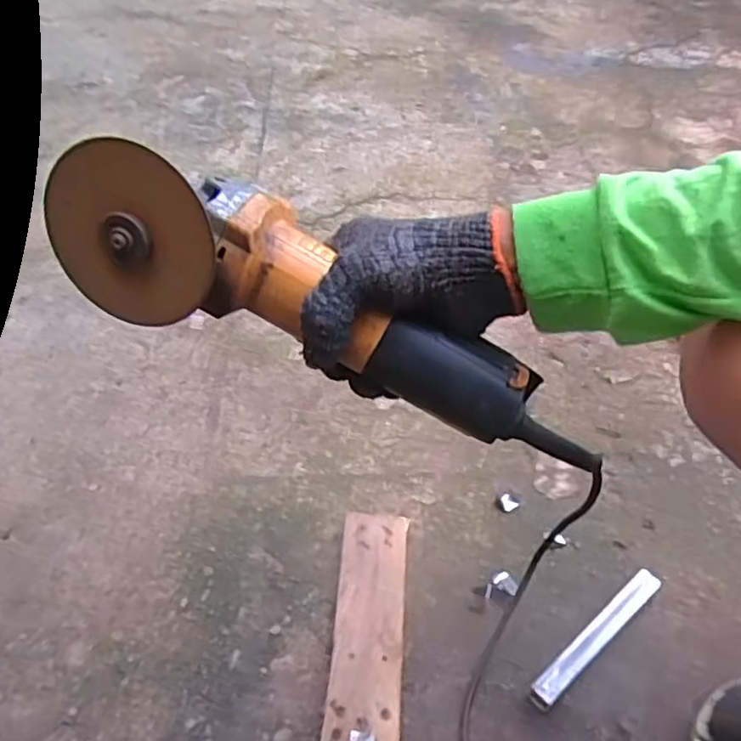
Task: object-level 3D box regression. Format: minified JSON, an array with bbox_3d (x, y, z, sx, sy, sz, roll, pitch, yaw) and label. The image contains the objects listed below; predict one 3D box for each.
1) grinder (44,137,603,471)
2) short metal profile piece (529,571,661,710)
[{"bbox_3d":[-0.014,-0.035,0.382,0.339,0.088,0.074,25,47,-7],"label":"grinder"},{"bbox_3d":[0.204,0.239,0.587,0.168,0.018,0.021,-31,55,-28],"label":"short metal profile piece"}]

